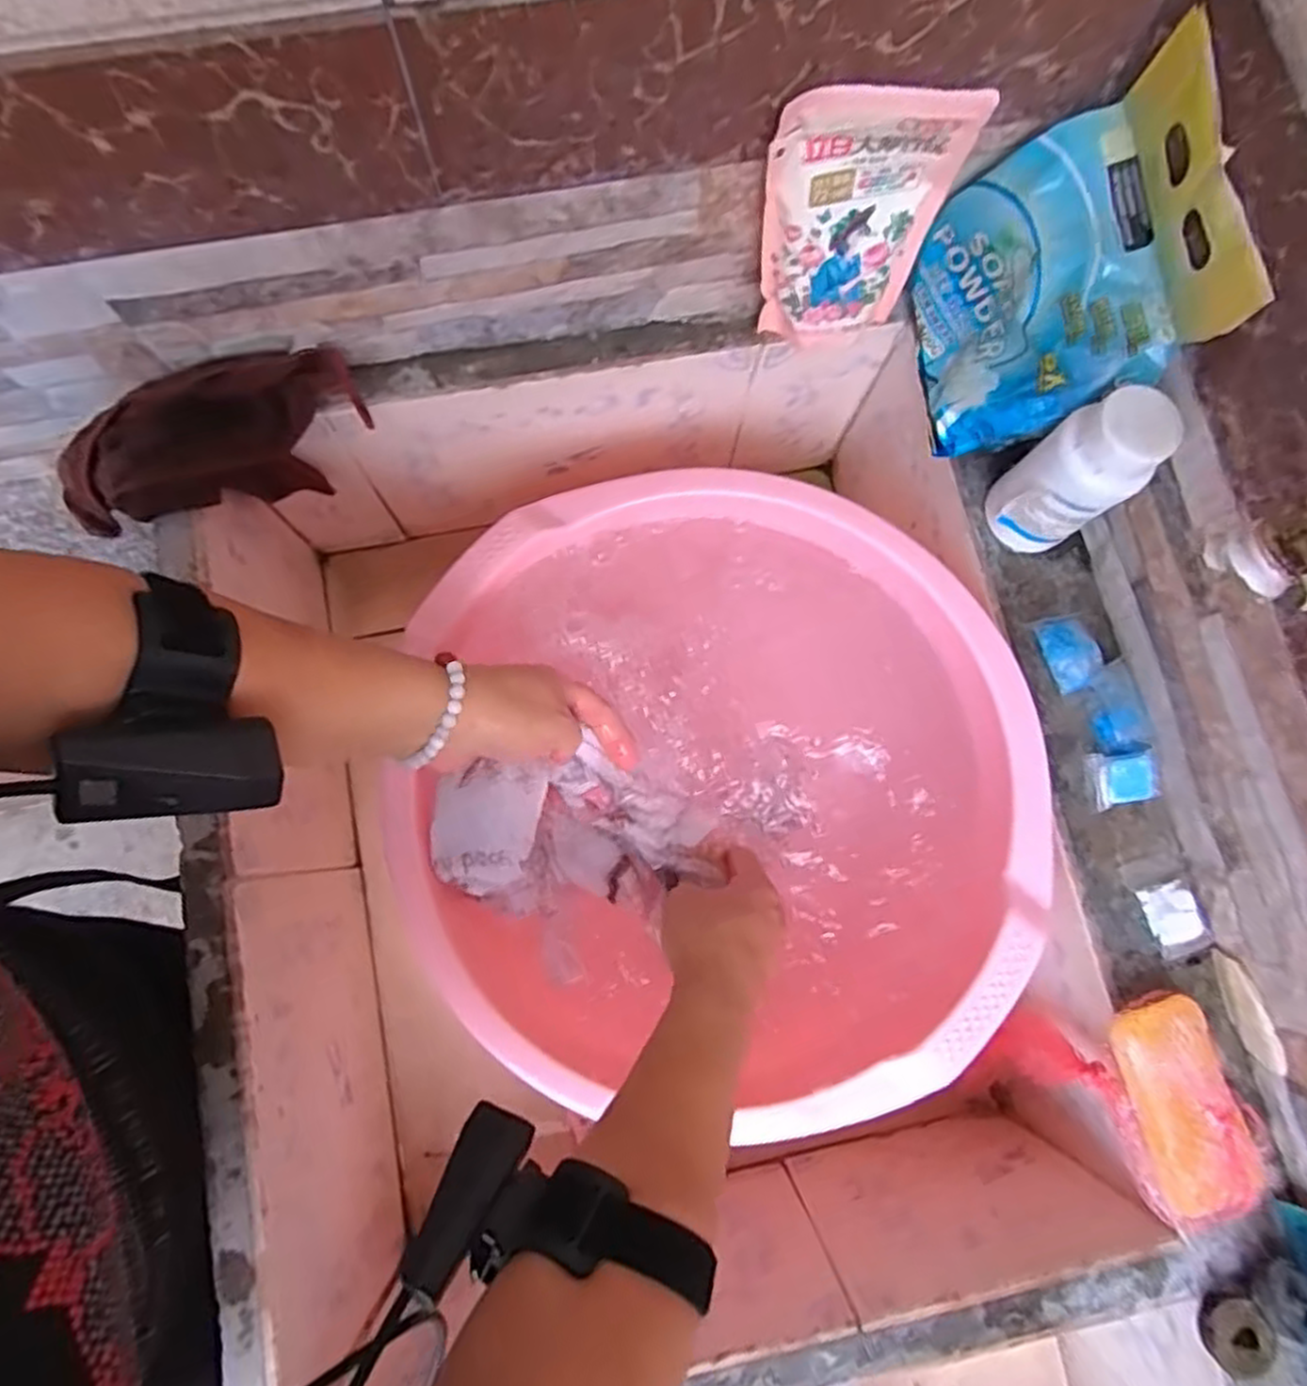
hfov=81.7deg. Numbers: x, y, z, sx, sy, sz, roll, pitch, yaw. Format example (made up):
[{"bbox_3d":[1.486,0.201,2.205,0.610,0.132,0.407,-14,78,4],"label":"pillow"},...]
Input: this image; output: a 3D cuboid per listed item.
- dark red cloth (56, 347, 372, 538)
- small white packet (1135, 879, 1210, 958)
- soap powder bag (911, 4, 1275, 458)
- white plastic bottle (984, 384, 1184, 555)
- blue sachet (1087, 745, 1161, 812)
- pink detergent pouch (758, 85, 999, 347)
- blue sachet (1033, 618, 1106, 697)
[{"bbox_3d":[-0.286,-0.158,0.519,0.188,0.117,0.060,-32,82,-7],"label":"dark red cloth"},{"bbox_3d":[0.311,0.135,0.451,0.030,0.006,0.040,-19,80,-5],"label":"small white packet"},{"bbox_3d":[0.225,-0.231,0.433,0.083,0.165,0.146,-8,80,-3],"label":"soap powder bag"},{"bbox_3d":[0.246,-0.127,0.449,0.051,0.117,0.055,0,79,-1],"label":"white plastic bottle"},{"bbox_3d":[0.287,0.052,0.464,0.040,0.014,0.033,-12,80,-4],"label":"blue sachet"},{"bbox_3d":[0.118,-0.272,0.448,0.106,0.158,0.032,-7,80,-3],"label":"pink detergent pouch"},{"bbox_3d":[0.265,-0.025,0.479,0.033,0.009,0.045,-19,80,-5],"label":"blue sachet"}]

